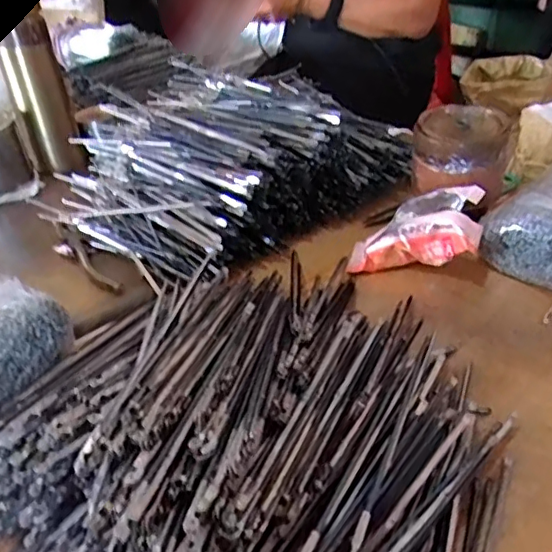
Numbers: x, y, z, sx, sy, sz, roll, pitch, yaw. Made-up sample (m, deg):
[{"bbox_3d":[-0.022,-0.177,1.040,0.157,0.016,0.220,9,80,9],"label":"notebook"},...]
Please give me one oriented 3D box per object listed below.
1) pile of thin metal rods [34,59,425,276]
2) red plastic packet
[{"bbox_3d":[-0.065,-0.133,0.608,0.304,0.108,0.248,-26,41,-25],"label":"pile of thin metal rods"},{"bbox_3d":[0.128,-0.041,0.511,0.113,0.066,0.075,13,41,24],"label":"red plastic packet"}]

